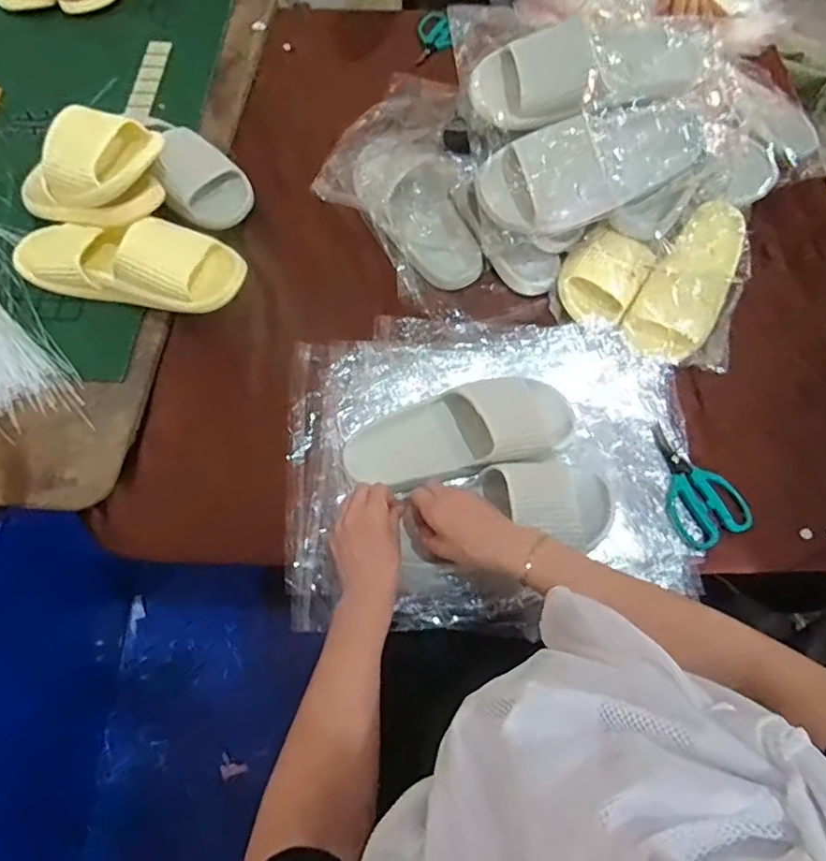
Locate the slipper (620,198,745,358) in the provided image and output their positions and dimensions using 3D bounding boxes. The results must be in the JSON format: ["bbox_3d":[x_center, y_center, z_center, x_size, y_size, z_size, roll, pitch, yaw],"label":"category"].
[{"bbox_3d":[0.353,-0.195,0.696,0.097,0.057,0.235,29,69,9],"label":"slipper"}]

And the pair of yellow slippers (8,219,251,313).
[{"bbox_3d":[-0.356,-0.208,0.669,0.300,0.102,0.092,13,68,3],"label":"pair of yellow slippers"}]

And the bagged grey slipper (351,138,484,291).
[{"bbox_3d":[0.012,-0.298,0.744,0.091,0.058,0.226,-37,91,-16],"label":"bagged grey slipper"}]

